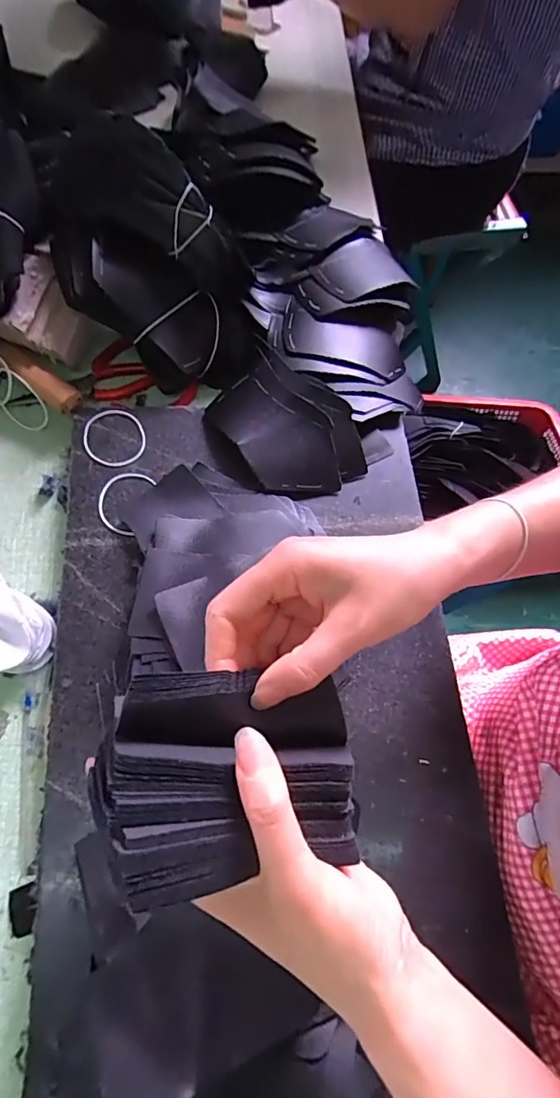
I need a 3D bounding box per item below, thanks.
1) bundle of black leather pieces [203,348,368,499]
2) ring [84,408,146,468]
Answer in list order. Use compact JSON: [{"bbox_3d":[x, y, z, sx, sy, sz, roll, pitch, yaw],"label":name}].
[{"bbox_3d":[0.000,-0.102,0.421,0.110,0.020,0.136,-36,74,-15],"label":"bundle of black leather pieces"},{"bbox_3d":[-0.145,-0.098,0.426,0.051,0.005,0.059,-23,71,-11],"label":"ring"}]

